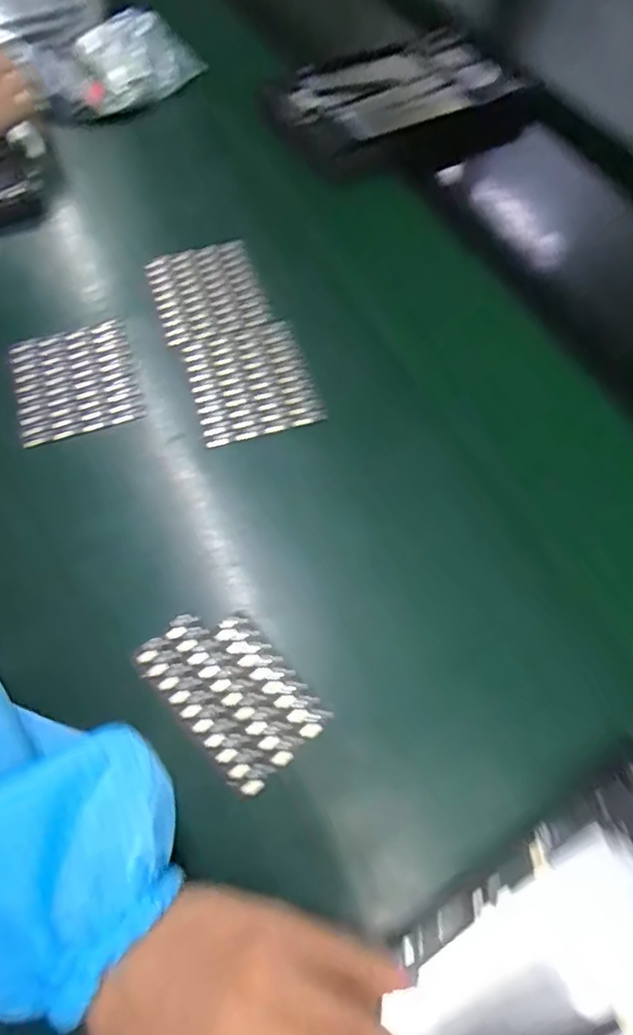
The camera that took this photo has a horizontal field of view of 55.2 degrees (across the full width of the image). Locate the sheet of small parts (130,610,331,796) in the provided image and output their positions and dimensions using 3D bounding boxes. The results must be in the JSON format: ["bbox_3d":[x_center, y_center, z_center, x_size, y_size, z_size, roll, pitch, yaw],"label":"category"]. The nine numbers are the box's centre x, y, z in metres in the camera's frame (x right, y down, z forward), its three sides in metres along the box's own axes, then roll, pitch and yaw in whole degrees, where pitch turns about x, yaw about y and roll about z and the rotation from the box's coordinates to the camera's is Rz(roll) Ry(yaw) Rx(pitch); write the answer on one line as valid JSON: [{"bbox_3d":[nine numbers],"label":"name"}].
[{"bbox_3d":[-0.047,0.094,0.334,0.062,0.010,0.100,-39,69,-21],"label":"sheet of small parts"}]

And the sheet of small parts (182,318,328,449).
[{"bbox_3d":[-0.050,-0.104,0.444,0.084,0.010,0.107,-14,62,-10],"label":"sheet of small parts"}]

